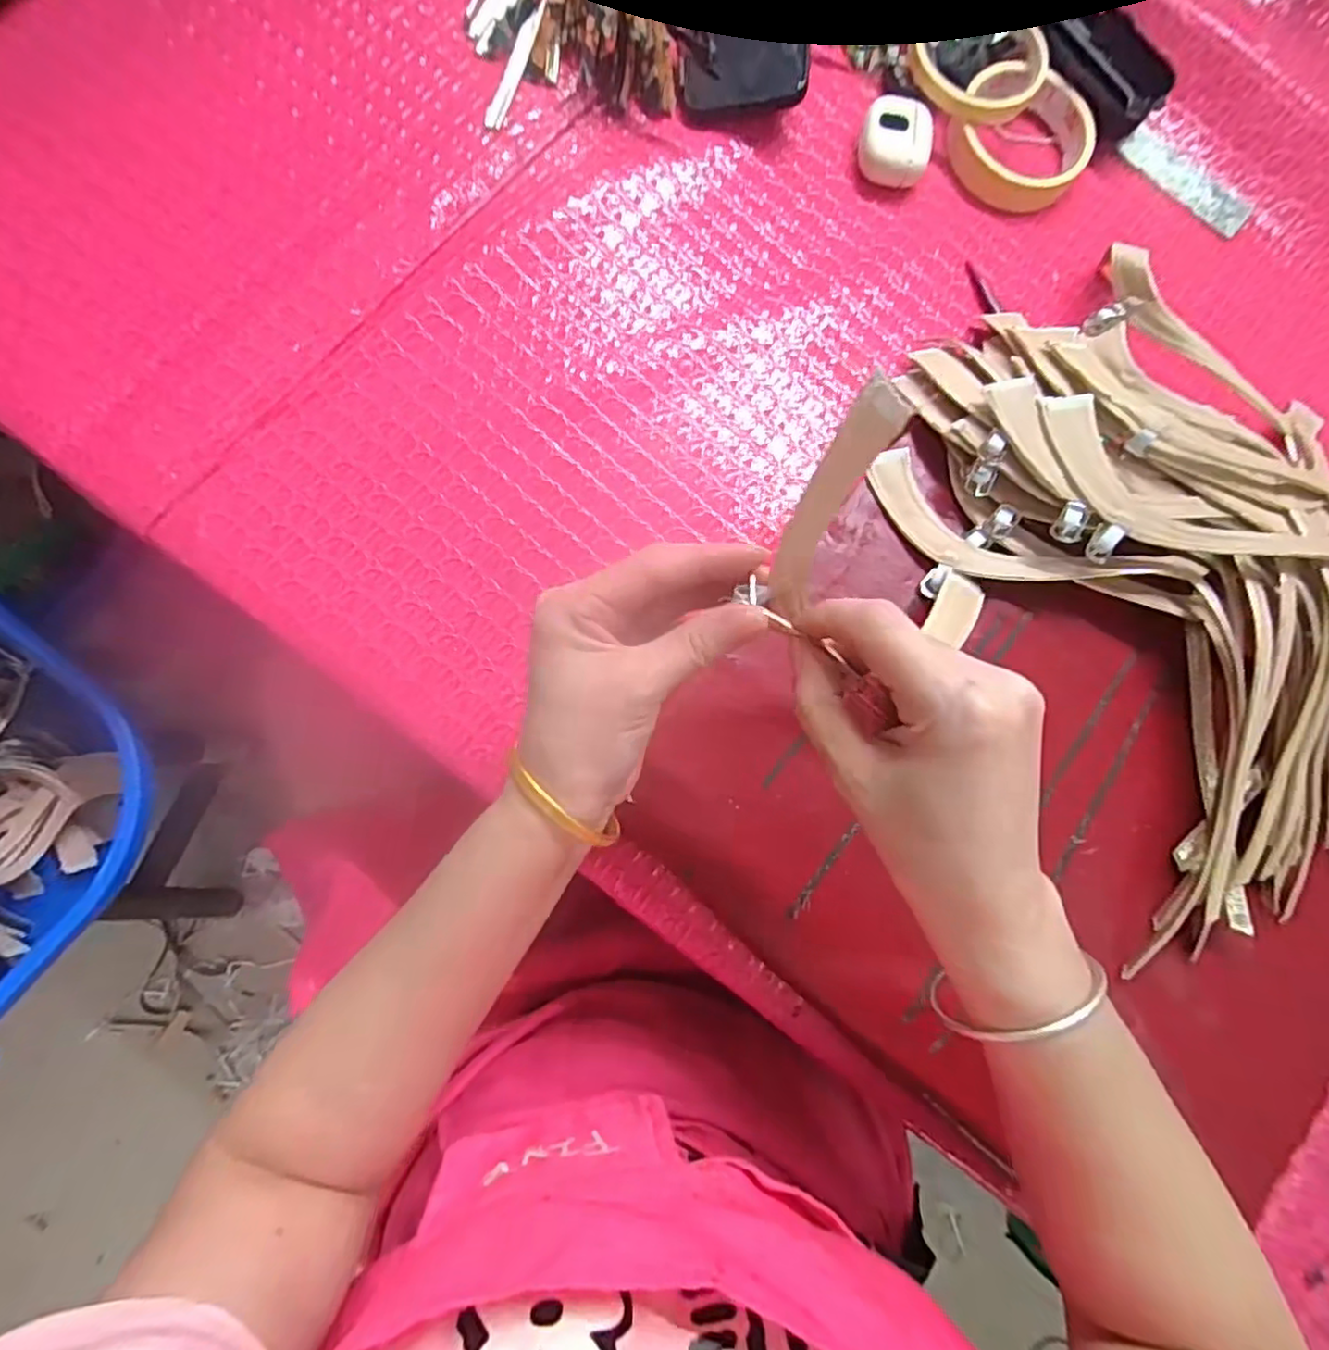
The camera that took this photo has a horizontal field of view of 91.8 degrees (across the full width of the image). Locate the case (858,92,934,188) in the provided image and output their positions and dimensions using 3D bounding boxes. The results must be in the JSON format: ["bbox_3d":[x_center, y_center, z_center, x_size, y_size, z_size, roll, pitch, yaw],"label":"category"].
[{"bbox_3d":[0.146,-0.337,0.408,0.042,0.024,0.043,8,80,-5],"label":"case"}]

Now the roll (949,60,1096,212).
[{"bbox_3d":[0.234,-0.351,0.419,0.088,0.022,0.085,1,81,-6],"label":"roll"}]

